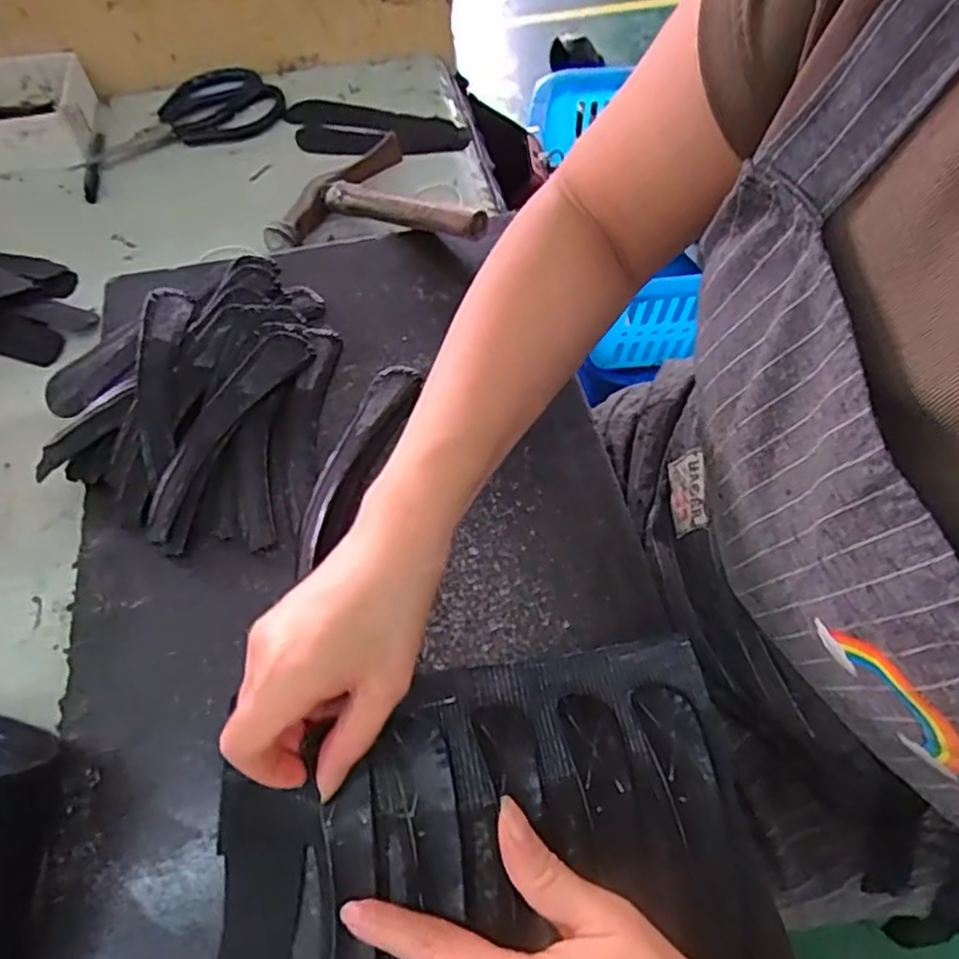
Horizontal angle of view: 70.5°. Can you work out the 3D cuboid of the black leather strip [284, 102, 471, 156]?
[{"bbox_3d":[-0.099,-0.313,0.612,0.165,0.020,0.063,12,60,9],"label":"black leather strip"}]

